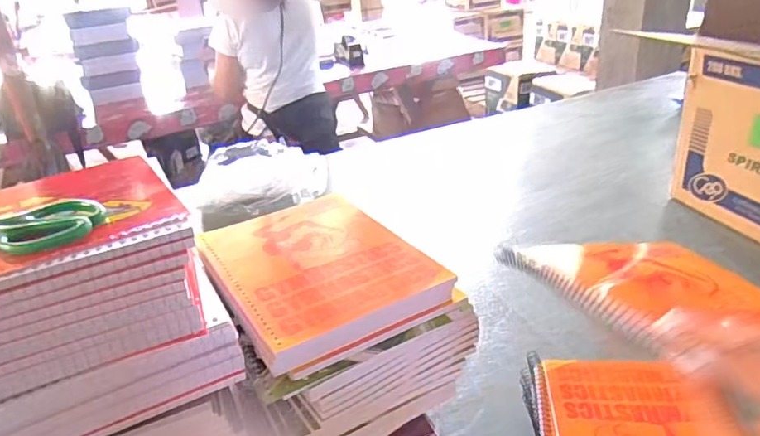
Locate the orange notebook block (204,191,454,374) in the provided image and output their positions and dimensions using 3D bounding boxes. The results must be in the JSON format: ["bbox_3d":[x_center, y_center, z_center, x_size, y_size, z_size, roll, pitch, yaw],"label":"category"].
[{"bbox_3d":[-0.058,0.038,0.450,0.149,0.024,0.197,-21,31,-27],"label":"orange notebook block"}]

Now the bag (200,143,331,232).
[{"bbox_3d":[-0.264,-0.095,1.241,0.285,0.088,0.276,-8,27,-4],"label":"bag"}]

